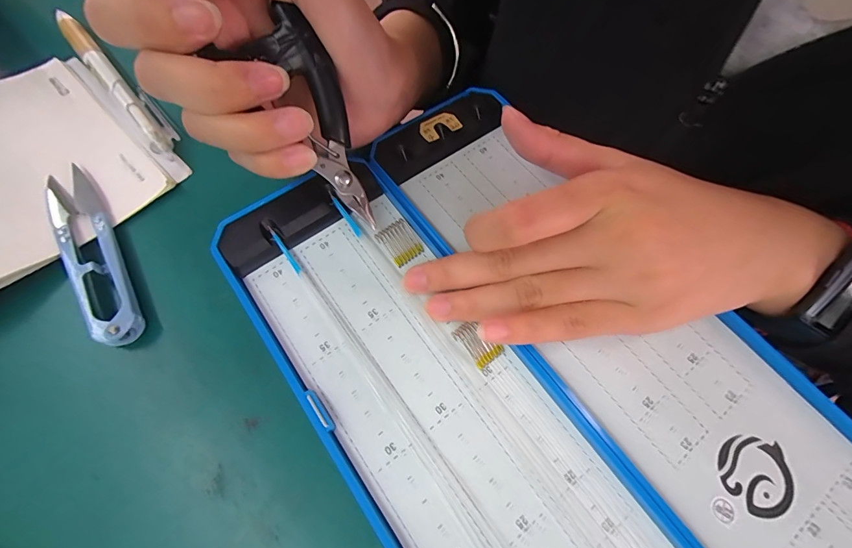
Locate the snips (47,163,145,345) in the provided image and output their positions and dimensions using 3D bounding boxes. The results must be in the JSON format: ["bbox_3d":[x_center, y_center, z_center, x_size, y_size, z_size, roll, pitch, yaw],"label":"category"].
[{"bbox_3d":[-0.160,-0.010,0.179,0.022,0.010,0.106,-29,70,-14],"label":"snips"}]

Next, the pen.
[{"bbox_3d":[-0.183,-0.115,0.218,0.014,0.014,0.132,-41,74,-18],"label":"pen"}]

